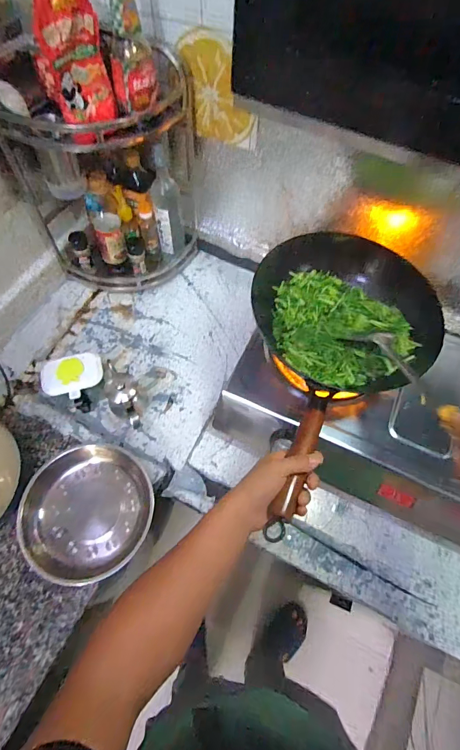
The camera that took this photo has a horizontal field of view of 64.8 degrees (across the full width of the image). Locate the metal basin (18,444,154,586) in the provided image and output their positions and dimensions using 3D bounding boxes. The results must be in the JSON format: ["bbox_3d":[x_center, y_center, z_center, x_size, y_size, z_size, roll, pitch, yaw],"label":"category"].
[{"bbox_3d":[-0.254,0.235,0.645,0.230,0.045,0.215,1,64,-2],"label":"metal basin"}]

